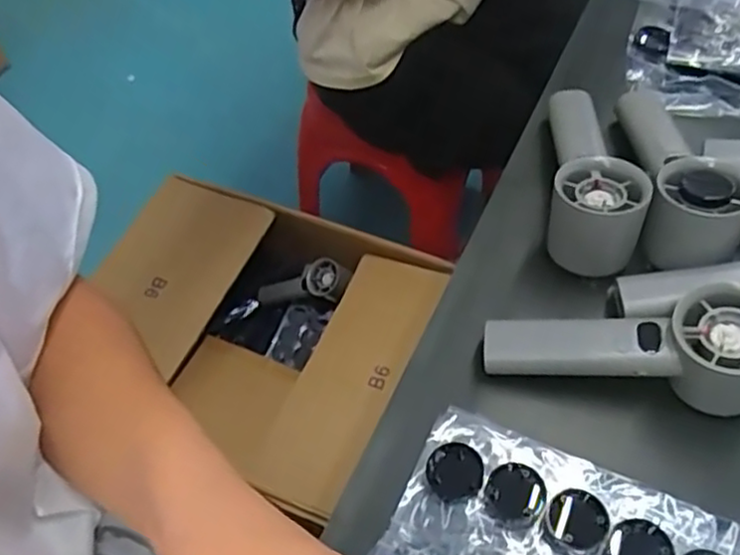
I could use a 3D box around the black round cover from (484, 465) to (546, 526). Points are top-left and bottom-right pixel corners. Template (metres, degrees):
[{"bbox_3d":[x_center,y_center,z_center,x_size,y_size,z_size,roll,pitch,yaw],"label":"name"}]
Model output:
[{"bbox_3d":[0.075,0.113,0.351,0.028,0.011,0.030,-1,57,1],"label":"black round cover"}]

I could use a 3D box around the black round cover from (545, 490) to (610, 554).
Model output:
[{"bbox_3d":[0.103,0.121,0.336,0.028,0.007,0.032,23,60,15],"label":"black round cover"}]

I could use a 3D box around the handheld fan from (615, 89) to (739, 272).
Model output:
[{"bbox_3d":[0.205,-0.077,0.466,0.060,0.053,0.172,7,41,2],"label":"handheld fan"}]

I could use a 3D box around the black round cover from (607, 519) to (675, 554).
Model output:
[{"bbox_3d":[0.131,0.131,0.325,0.028,0.004,0.029,-1,57,1],"label":"black round cover"}]

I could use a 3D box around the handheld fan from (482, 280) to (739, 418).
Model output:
[{"bbox_3d":[0.147,0.039,0.389,0.155,0.047,0.056,-1,57,17],"label":"handheld fan"}]

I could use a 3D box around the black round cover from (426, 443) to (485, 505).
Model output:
[{"bbox_3d":[0.045,0.104,0.361,0.030,0.004,0.030,-8,61,15],"label":"black round cover"}]

